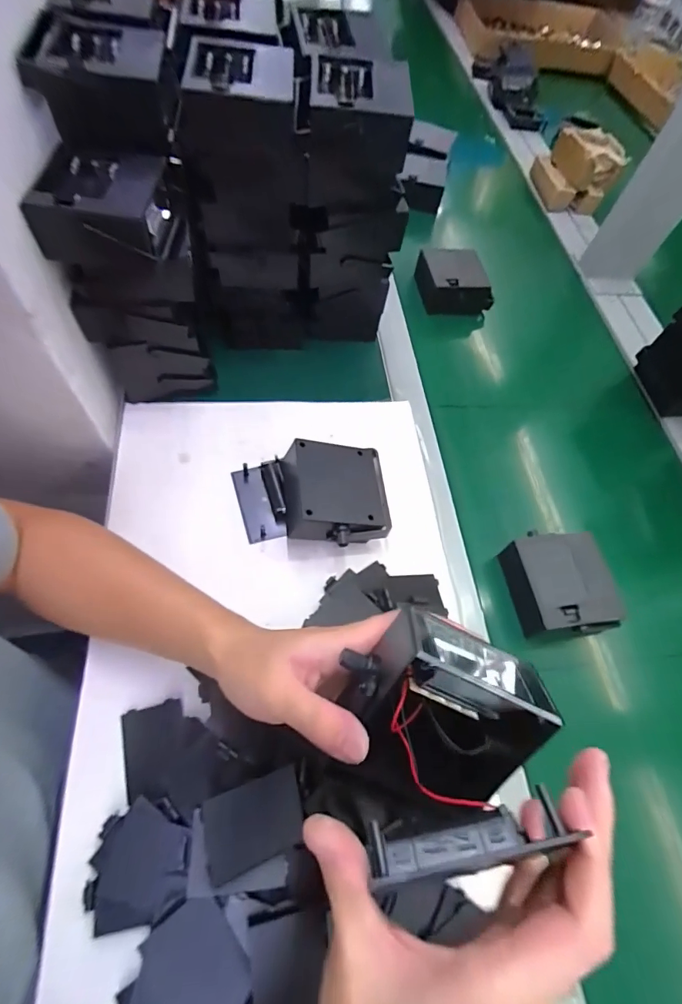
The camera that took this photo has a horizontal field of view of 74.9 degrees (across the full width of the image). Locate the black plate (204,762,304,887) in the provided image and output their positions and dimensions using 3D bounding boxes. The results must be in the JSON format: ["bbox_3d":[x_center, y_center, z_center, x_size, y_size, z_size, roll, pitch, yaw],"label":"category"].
[{"bbox_3d":[-0.054,0.203,0.281,0.059,0.004,0.045,-10,80,-26],"label":"black plate"}]

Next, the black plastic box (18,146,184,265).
[{"bbox_3d":[-0.174,-0.223,0.339,0.091,0.041,0.092,3,63,-5],"label":"black plastic box"}]

